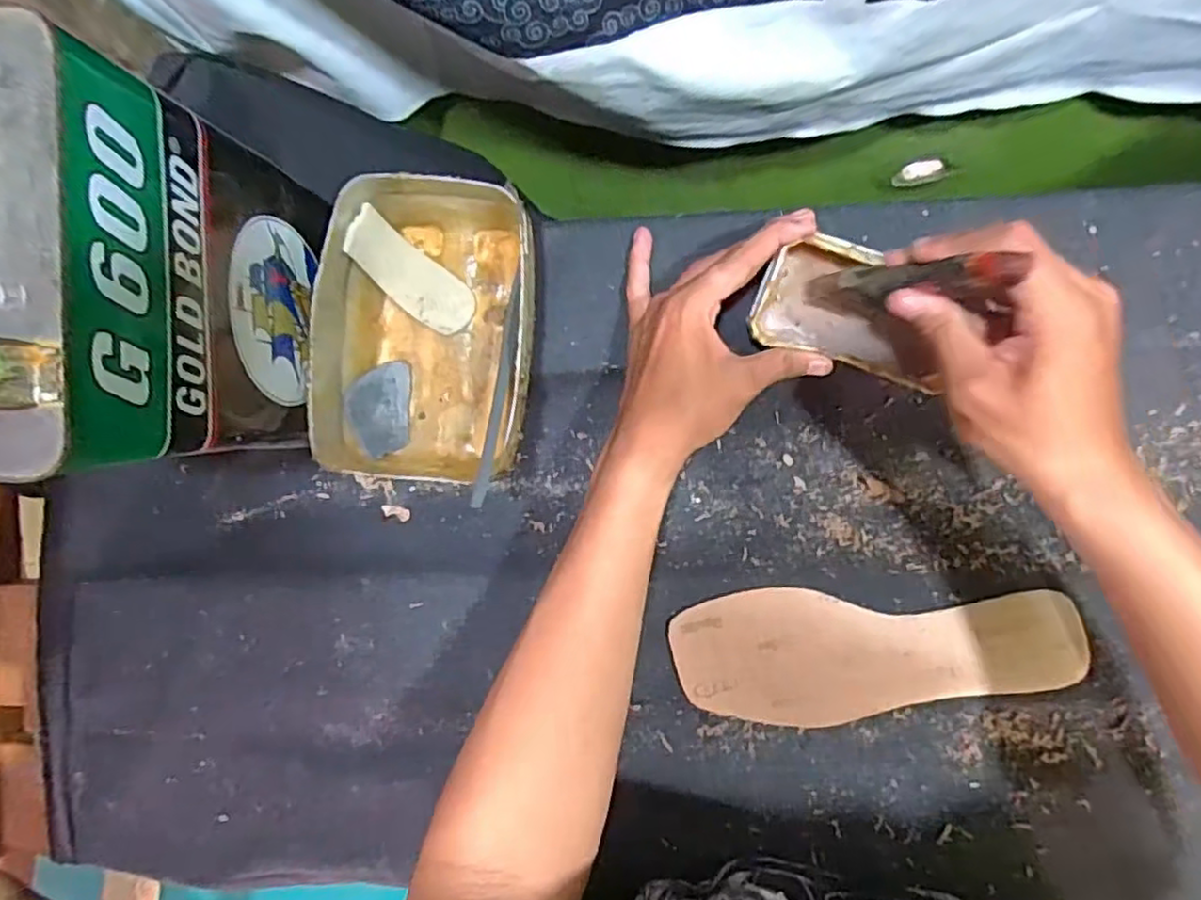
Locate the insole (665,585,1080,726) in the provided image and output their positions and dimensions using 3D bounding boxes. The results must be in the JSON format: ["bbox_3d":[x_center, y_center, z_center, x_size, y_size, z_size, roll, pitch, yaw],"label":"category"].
[{"bbox_3d":[0.173,0.132,0.437,0.245,0.006,0.083,-4,88,6],"label":"insole"}]

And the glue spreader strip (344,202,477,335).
[{"bbox_3d":[-0.124,-0.112,0.444,0.091,0.015,0.036,41,94,-23],"label":"glue spreader strip"}]

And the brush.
[{"bbox_3d":[0.147,-0.083,0.343,0.018,0.151,0.019,-3,100,-16],"label":"brush"}]

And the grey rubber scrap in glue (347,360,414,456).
[{"bbox_3d":[-0.146,-0.028,0.452,0.043,0.005,0.062,2,89,-38],"label":"grey rubber scrap in glue"}]

